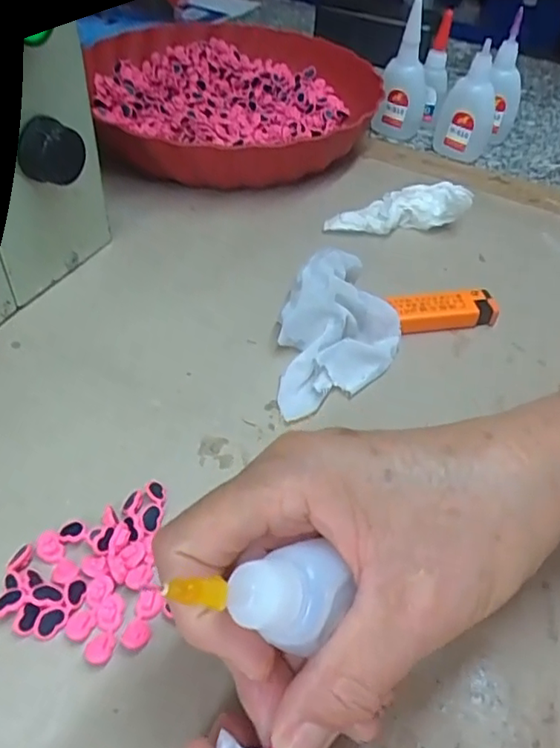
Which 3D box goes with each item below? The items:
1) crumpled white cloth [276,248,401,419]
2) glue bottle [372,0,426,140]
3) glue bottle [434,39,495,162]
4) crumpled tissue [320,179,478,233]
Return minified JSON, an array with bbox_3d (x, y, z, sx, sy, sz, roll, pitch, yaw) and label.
[{"bbox_3d":[0.033,-0.030,0.320,0.062,0.038,0.111,7,46,1],"label":"crumpled white cloth"},{"bbox_3d":[0.109,-0.256,0.497,0.039,0.098,0.031,13,47,6],"label":"glue bottle"},{"bbox_3d":[0.158,-0.222,0.490,0.046,0.075,0.047,16,47,9],"label":"glue bottle"},{"bbox_3d":[0.078,-0.112,0.403,0.095,0.024,0.028,-11,47,3],"label":"crumpled tissue"}]

